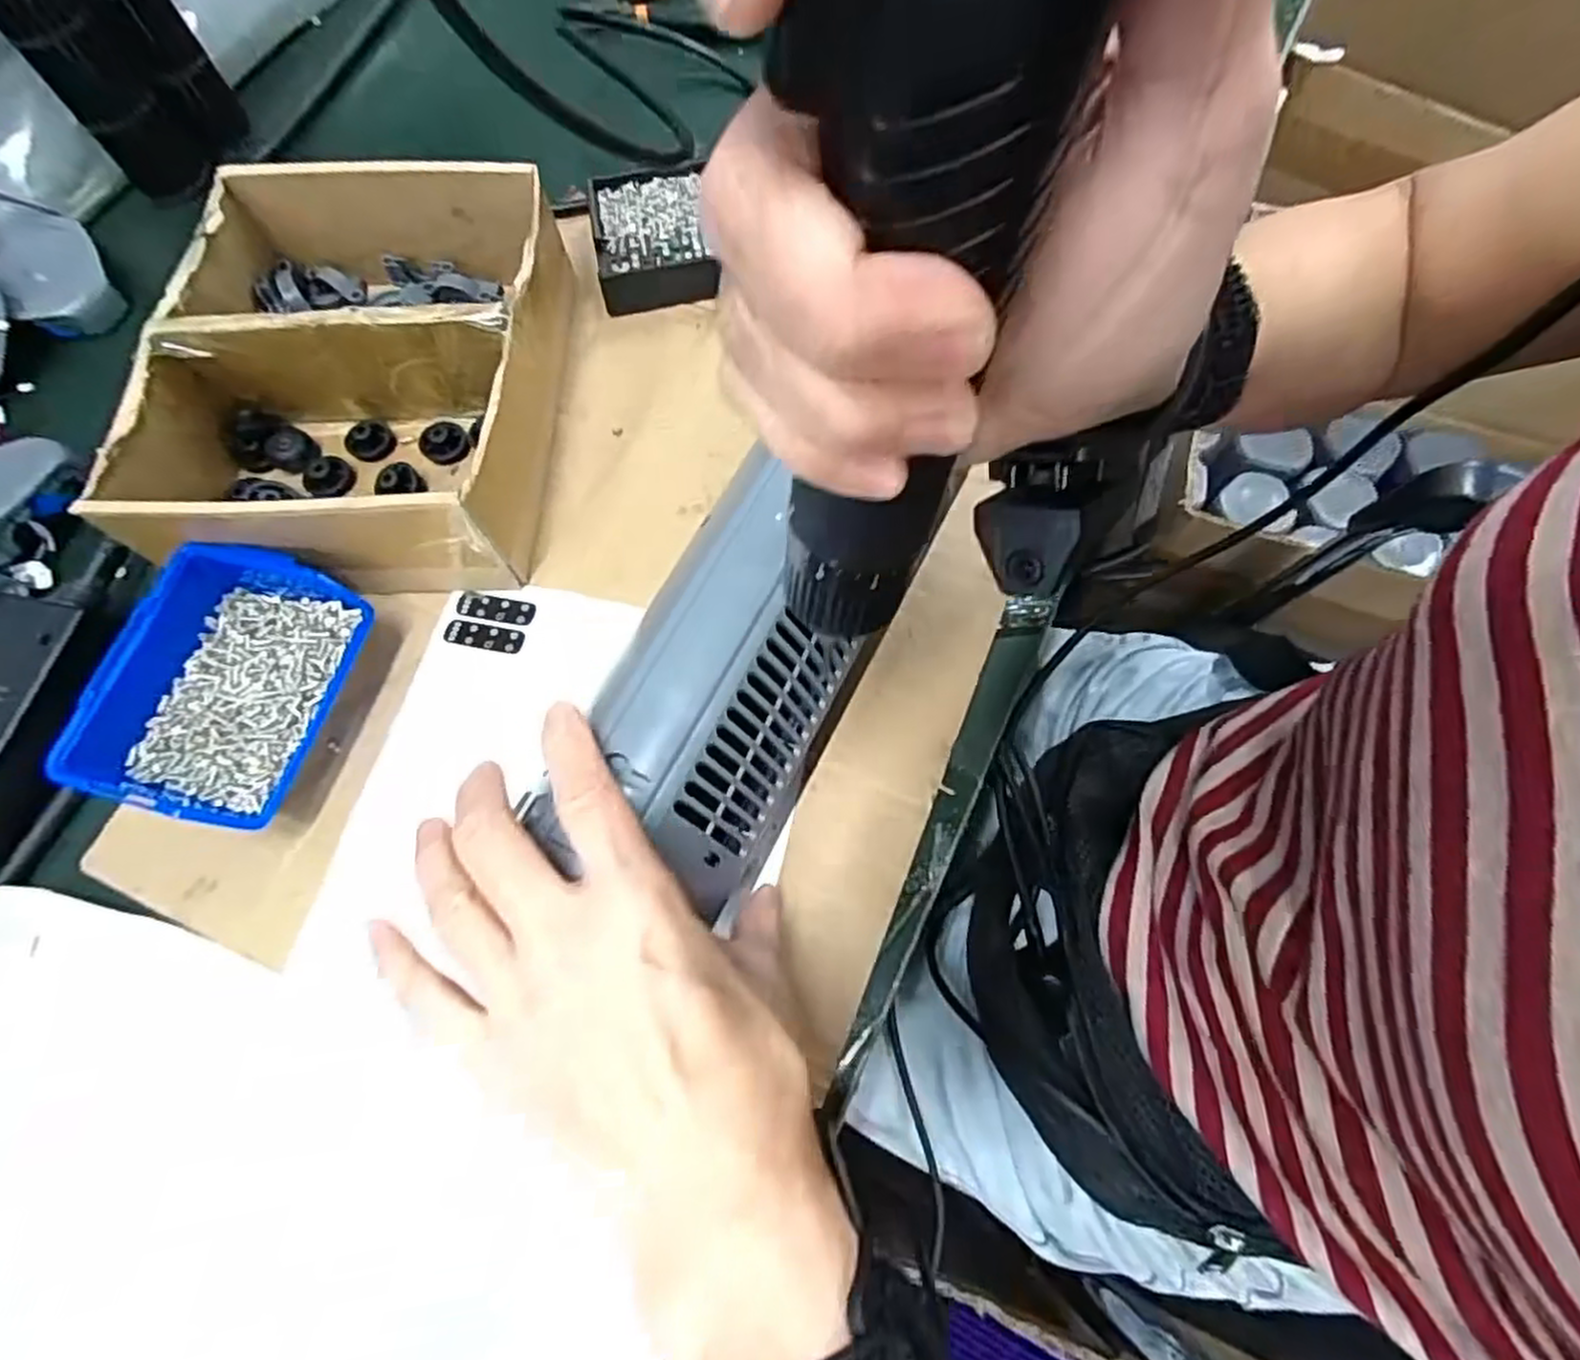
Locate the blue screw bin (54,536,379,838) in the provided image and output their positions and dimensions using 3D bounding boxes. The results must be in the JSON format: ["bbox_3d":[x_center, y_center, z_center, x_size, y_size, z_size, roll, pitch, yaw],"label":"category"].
[{"bbox_3d":[-0.239,0.004,0.333,0.082,0.045,0.112,16,70,8],"label":"blue screw bin"}]

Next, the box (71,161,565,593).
[{"bbox_3d":[-0.207,-0.148,0.376,0.171,0.070,0.202,-1,69,2],"label":"box"}]

